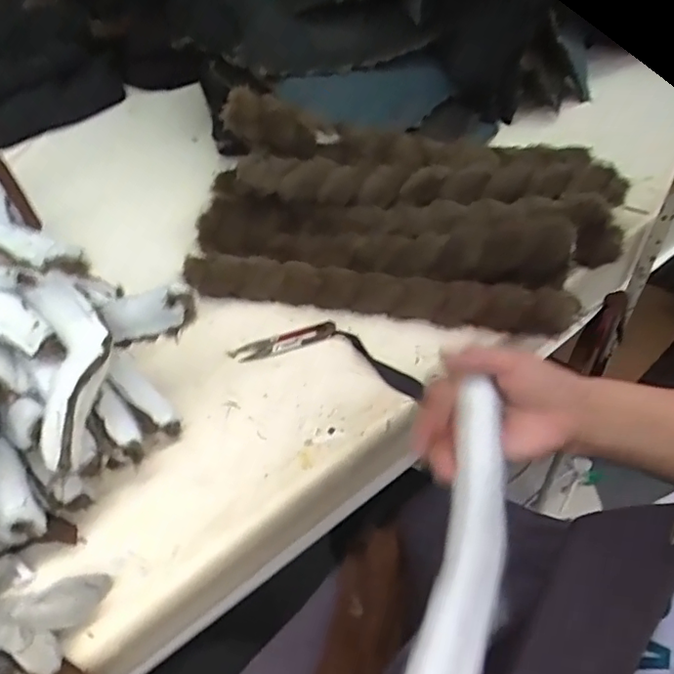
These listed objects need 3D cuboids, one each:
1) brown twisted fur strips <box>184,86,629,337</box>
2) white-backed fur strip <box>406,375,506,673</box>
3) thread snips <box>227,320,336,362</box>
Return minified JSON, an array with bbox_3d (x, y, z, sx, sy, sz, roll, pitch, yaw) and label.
[{"bbox_3d":[0.058,-0.133,0.605,0.434,0.134,0.202,9,51,13],"label":"brown twisted fur strips"},{"bbox_3d":[0.072,0.154,0.356,0.045,0.014,0.270,12,61,15],"label":"white-backed fur strip"},{"bbox_3d":[-0.053,0.004,0.586,0.104,0.008,0.024,-13,49,-6],"label":"thread snips"}]

